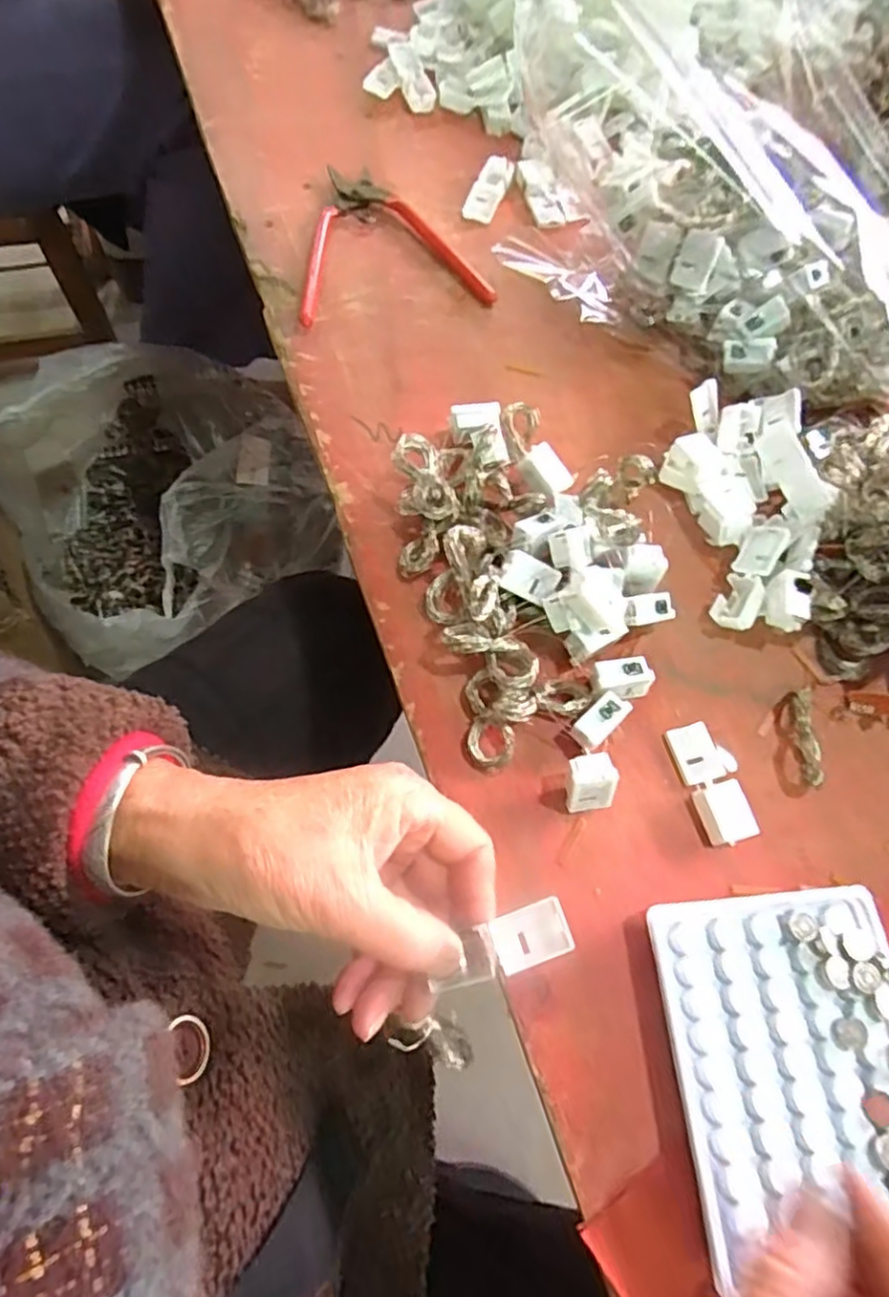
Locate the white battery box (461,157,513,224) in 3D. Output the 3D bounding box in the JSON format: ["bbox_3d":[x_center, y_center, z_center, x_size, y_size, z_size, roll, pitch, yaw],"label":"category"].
[{"bbox_3d":[0.030,-0.313,0.466,0.020,0.008,0.057,21,67,5],"label":"white battery box"}]

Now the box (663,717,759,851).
[{"bbox_3d":[0.123,0.061,0.314,0.023,0.010,0.055,-13,68,-9],"label":"box"}]

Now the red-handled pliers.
[{"bbox_3d":[-0.043,-0.268,0.445,0.119,0.012,0.136,-12,68,-9],"label":"red-handled pliers"}]

